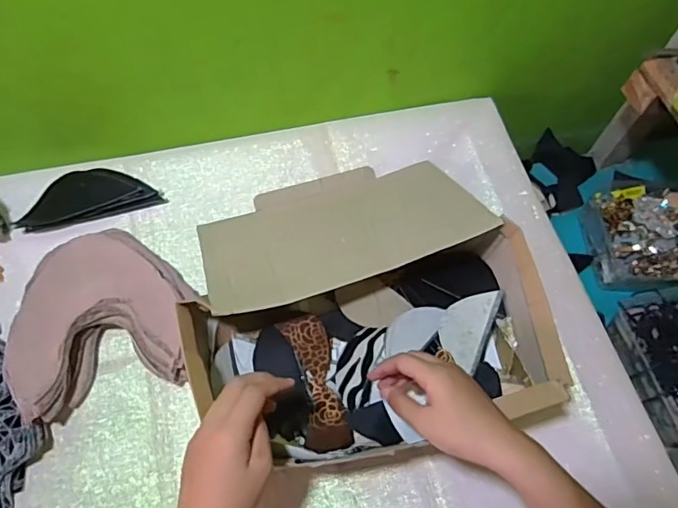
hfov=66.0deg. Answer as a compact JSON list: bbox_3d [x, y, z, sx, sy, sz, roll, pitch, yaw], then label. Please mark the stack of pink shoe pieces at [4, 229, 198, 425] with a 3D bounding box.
[{"bbox_3d":[-0.258,0.062,0.570,0.188,0.043,0.201,-17,64,-12],"label":"stack of pink shoe pieces"}]

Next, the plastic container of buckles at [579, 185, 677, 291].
[{"bbox_3d":[0.461,-0.023,0.778,0.151,0.068,0.154,-1,62,-4],"label":"plastic container of buckles"}]

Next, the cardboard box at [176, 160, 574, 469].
[{"bbox_3d":[0.016,0.030,0.566,0.341,0.098,0.330,-11,63,-9],"label":"cardboard box"}]

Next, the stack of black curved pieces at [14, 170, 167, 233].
[{"bbox_3d":[-0.307,-0.073,0.647,0.161,0.026,0.064,-10,63,-9],"label":"stack of black curved pieces"}]

